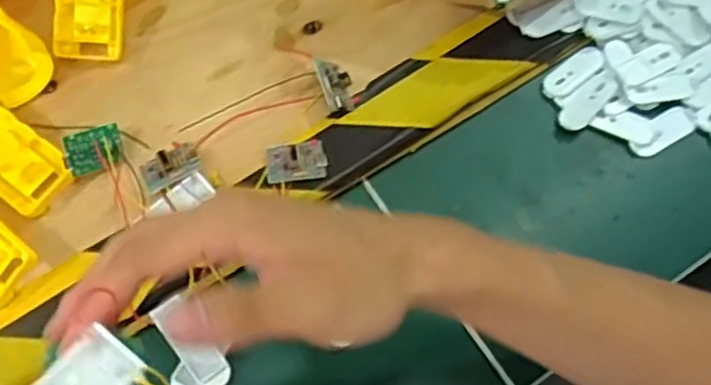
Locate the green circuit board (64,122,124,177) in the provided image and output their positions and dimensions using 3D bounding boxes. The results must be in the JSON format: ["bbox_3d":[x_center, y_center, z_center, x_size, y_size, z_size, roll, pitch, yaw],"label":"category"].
[{"bbox_3d":[-0.159,-0.026,0.439,0.033,0.008,0.025,-18,97,-12],"label":"green circuit board"}]

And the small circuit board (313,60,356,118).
[{"bbox_3d":[-0.013,-0.068,0.458,0.019,0.016,0.035,-17,71,-7],"label":"small circuit board"}]

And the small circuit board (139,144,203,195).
[{"bbox_3d":[-0.113,-0.016,0.443,0.035,0.011,0.022,-28,73,-10],"label":"small circuit board"}]

